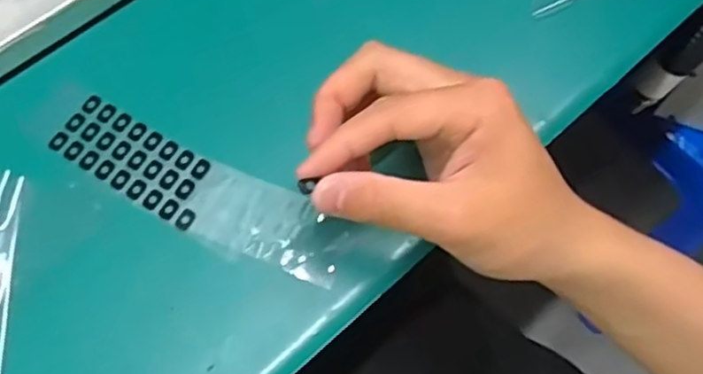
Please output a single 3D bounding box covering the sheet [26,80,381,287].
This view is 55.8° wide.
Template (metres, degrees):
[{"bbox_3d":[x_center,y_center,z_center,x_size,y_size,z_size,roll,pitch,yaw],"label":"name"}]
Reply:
[{"bbox_3d":[-0.086,-0.003,0.345,0.185,0.008,0.041,27,68,10],"label":"sheet"}]

